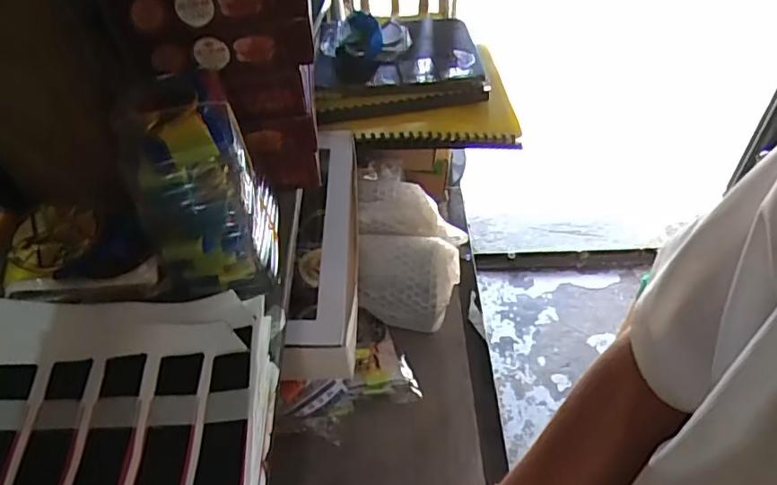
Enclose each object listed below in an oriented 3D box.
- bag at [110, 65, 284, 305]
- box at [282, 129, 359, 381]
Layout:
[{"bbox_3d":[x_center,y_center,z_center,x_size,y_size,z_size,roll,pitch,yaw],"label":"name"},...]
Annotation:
[{"bbox_3d":[-0.129,-0.038,0.404,0.088,0.123,0.103,-14,48,-10],"label":"bag"},{"bbox_3d":[-0.068,0.001,0.633,0.077,0.074,0.301,-2,47,1],"label":"box"}]

